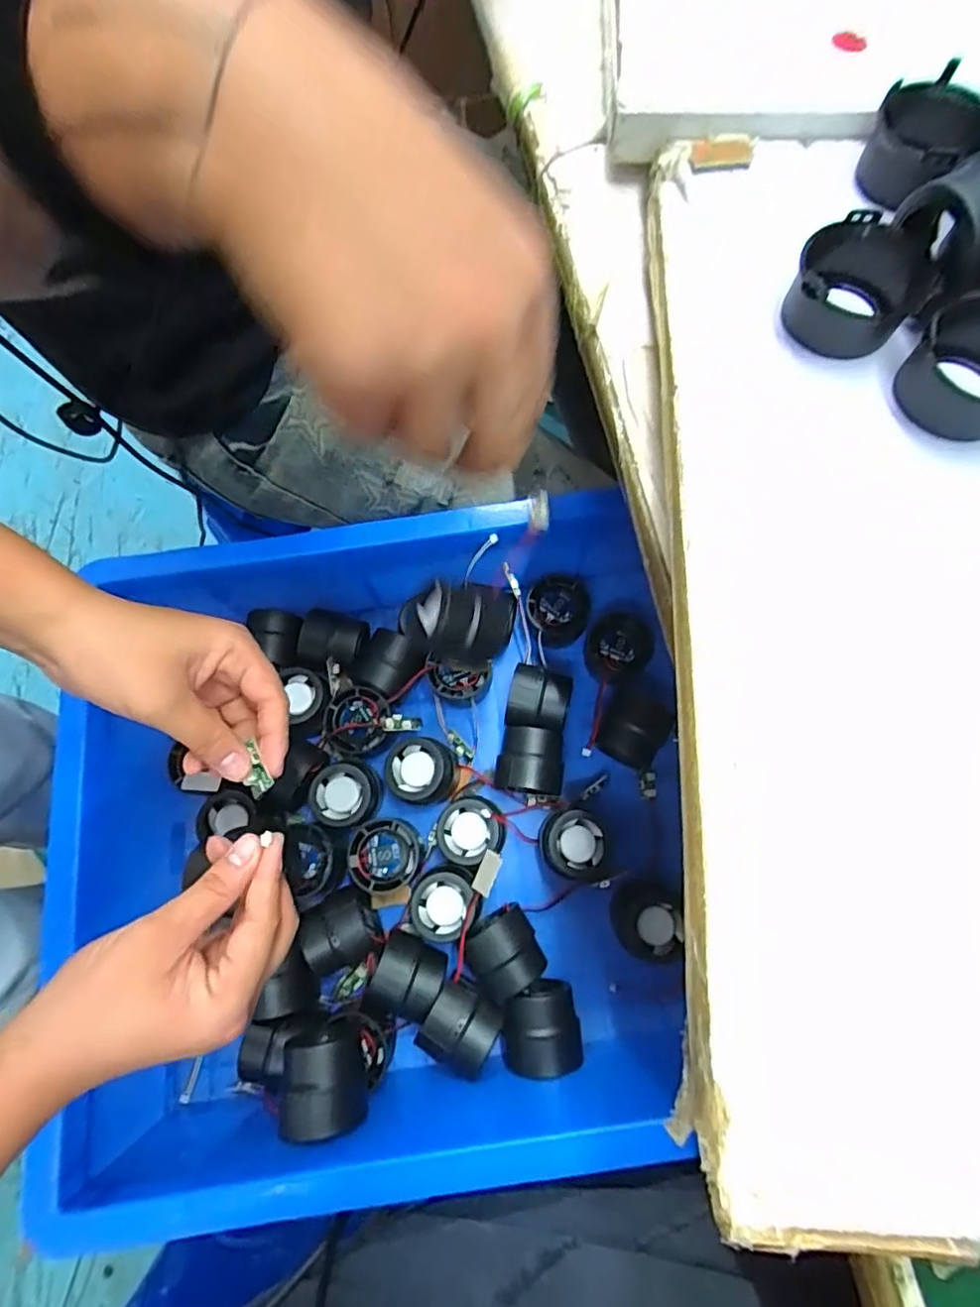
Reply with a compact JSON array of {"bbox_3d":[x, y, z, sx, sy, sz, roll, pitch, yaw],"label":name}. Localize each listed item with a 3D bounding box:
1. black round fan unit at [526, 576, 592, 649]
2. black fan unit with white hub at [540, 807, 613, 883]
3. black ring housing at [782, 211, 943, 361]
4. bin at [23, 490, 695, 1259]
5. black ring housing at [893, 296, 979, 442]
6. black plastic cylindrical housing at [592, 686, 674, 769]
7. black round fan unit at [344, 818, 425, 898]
[{"bbox_3d":[0.057,-0.034,0.499,0.050,0.050,0.047,0,73,1],"label":"black round fan unit"},{"bbox_3d":[0.066,0.147,0.445,0.054,0.036,0.051,0,73,1],"label":"black fan unit with white hub"},{"bbox_3d":[0.159,-0.158,0.249,0.055,0.029,0.052,23,75,8],"label":"black ring housing"},{"bbox_3d":[-0.050,0.118,0.426,0.419,0.129,0.417,-5,73,0],"label":"bin"},{"bbox_3d":[0.197,-0.115,0.234,0.048,0.029,0.046,0,73,1],"label":"black ring housing"},{"bbox_3d":[0.115,0.063,0.466,0.054,0.045,0.052,22,75,8],"label":"black plastic cylindrical housing"},{"bbox_3d":[-0.079,0.156,0.450,0.050,0.045,0.051,40,78,12],"label":"black round fan unit"}]

